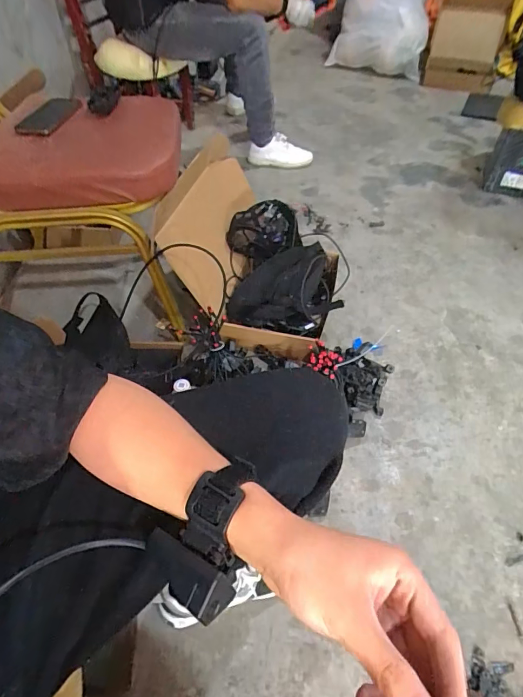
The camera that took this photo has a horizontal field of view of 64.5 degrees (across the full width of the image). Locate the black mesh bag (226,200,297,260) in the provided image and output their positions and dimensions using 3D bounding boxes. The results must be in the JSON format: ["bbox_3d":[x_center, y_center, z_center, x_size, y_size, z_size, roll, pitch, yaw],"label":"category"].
[{"bbox_3d":[0.003,-0.324,1.172,0.196,0.182,0.067,0,50,0],"label":"black mesh bag"}]

